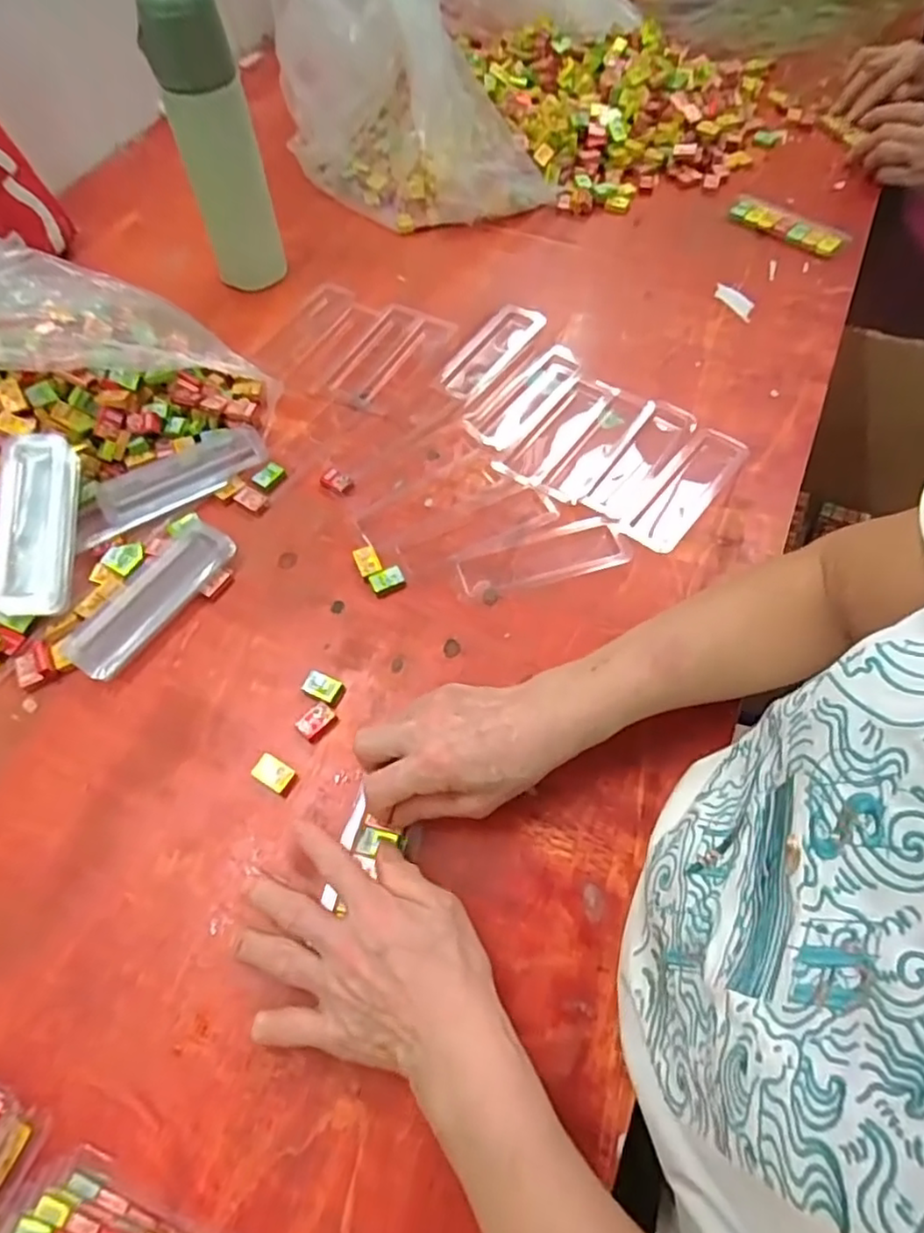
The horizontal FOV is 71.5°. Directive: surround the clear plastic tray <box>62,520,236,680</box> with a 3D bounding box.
[{"bbox_3d":[-0.238,-0.015,0.491,0.052,0.017,0.139,30,66,16],"label":"clear plastic tray"}]

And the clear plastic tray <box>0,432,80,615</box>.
[{"bbox_3d":[-0.325,-0.071,0.489,0.052,0.017,0.140,3,75,-29],"label":"clear plastic tray"}]

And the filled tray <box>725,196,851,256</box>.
[{"bbox_3d":[0.349,-0.419,0.690,0.123,0.012,0.037,35,68,18],"label":"filled tray"}]

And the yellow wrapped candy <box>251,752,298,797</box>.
[{"bbox_3d":[-0.123,0.103,0.419,0.025,0.012,0.017,27,65,15],"label":"yellow wrapped candy"}]

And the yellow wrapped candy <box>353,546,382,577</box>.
[{"bbox_3d":[-0.074,-0.044,0.500,0.017,0.004,0.025,-19,63,-9],"label":"yellow wrapped candy"}]

